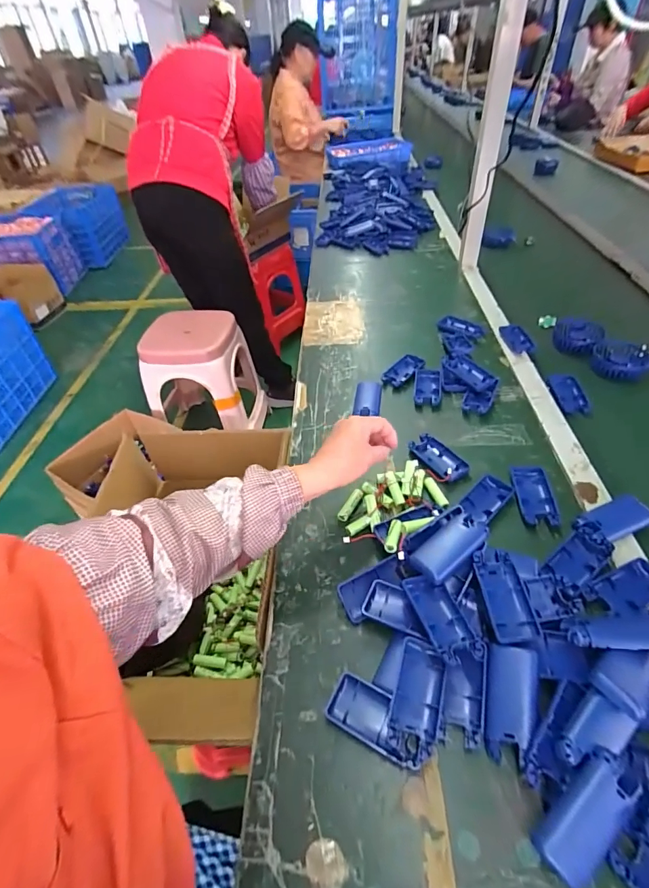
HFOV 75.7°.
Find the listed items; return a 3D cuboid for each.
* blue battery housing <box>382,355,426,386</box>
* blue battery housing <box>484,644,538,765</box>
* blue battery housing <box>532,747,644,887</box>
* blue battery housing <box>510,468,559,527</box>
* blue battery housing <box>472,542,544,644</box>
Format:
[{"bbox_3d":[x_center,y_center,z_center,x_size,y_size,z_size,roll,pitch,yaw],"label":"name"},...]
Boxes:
[{"bbox_3d":[0.142,-0.131,0.754,0.040,0.014,0.086,30,55,32],"label":"blue battery housing"},{"bbox_3d":[0.164,0.229,0.370,0.042,0.015,0.091,13,66,19],"label":"blue battery housing"},{"bbox_3d":[0.199,0.279,0.313,0.091,0.019,0.043,-43,80,-9],"label":"blue battery housing"},{"bbox_3d":[0.270,0.067,0.544,0.045,0.013,0.091,3,45,10],"label":"blue battery housing"},{"bbox_3d":[0.182,0.150,0.422,0.042,0.016,0.094,-4,45,0],"label":"blue battery housing"}]

